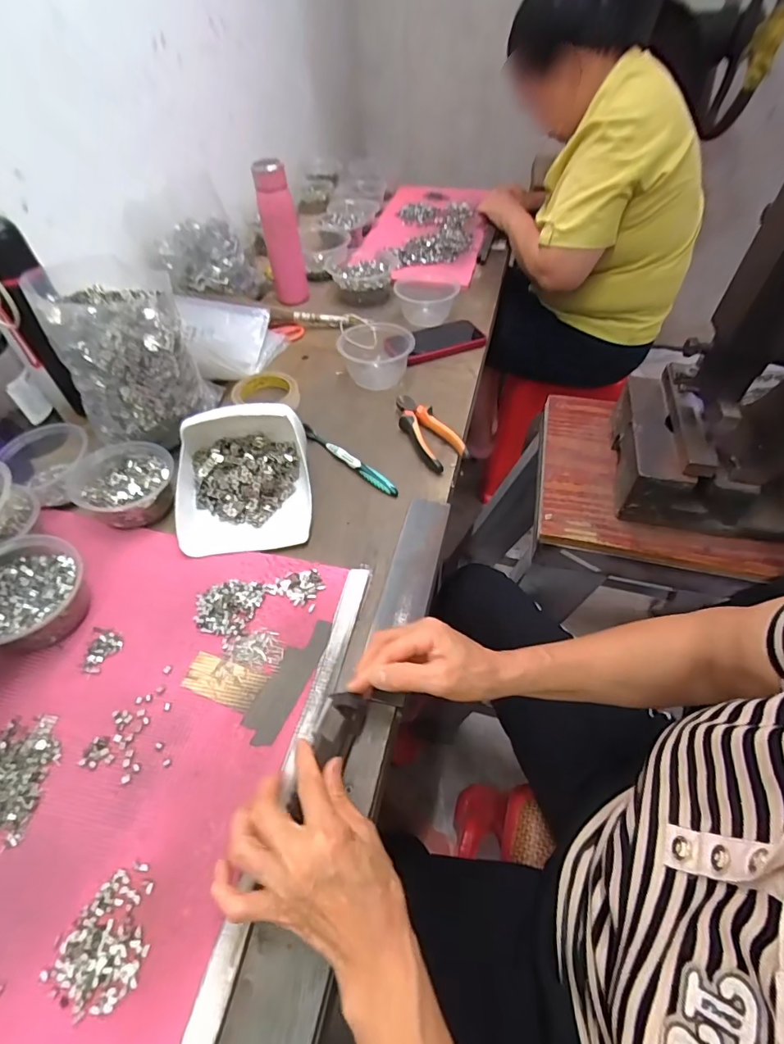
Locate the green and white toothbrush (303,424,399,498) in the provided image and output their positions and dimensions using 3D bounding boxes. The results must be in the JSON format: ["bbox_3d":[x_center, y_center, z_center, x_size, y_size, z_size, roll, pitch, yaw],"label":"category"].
[{"bbox_3d":[-0.060,-0.087,0.617,0.178,0.018,0.019,37,60,25],"label":"green and white toothbrush"}]

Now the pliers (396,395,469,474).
[{"bbox_3d":[0.049,-0.127,0.642,0.056,0.025,0.144,-21,55,-16],"label":"pliers"}]

